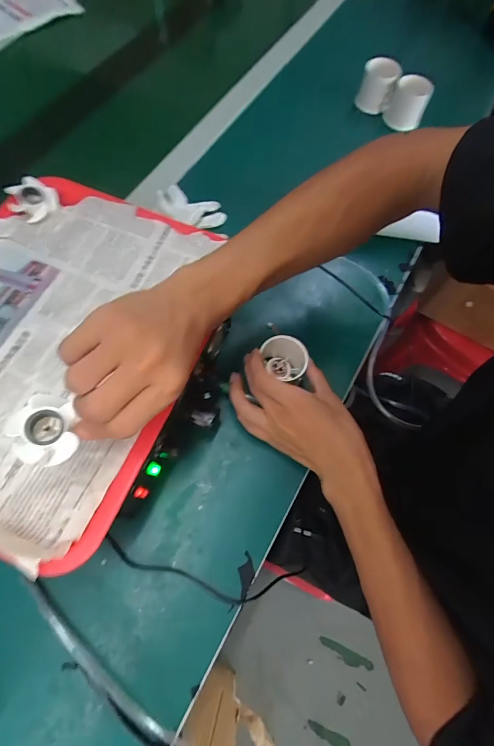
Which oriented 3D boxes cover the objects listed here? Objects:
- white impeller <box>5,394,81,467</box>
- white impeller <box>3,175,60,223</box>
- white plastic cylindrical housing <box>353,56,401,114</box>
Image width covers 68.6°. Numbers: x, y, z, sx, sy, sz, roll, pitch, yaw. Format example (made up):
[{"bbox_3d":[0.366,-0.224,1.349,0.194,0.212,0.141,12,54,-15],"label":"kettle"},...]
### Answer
[{"bbox_3d":[-0.127,0.037,0.232,0.039,0.017,0.041,-18,69,-9],"label":"white impeller"},{"bbox_3d":[-0.224,-0.182,0.381,0.042,0.022,0.042,1,68,-2],"label":"white impeller"},{"bbox_3d":[0.213,-0.472,0.592,0.060,0.060,0.067,19,68,5],"label":"white plastic cylindrical housing"}]

